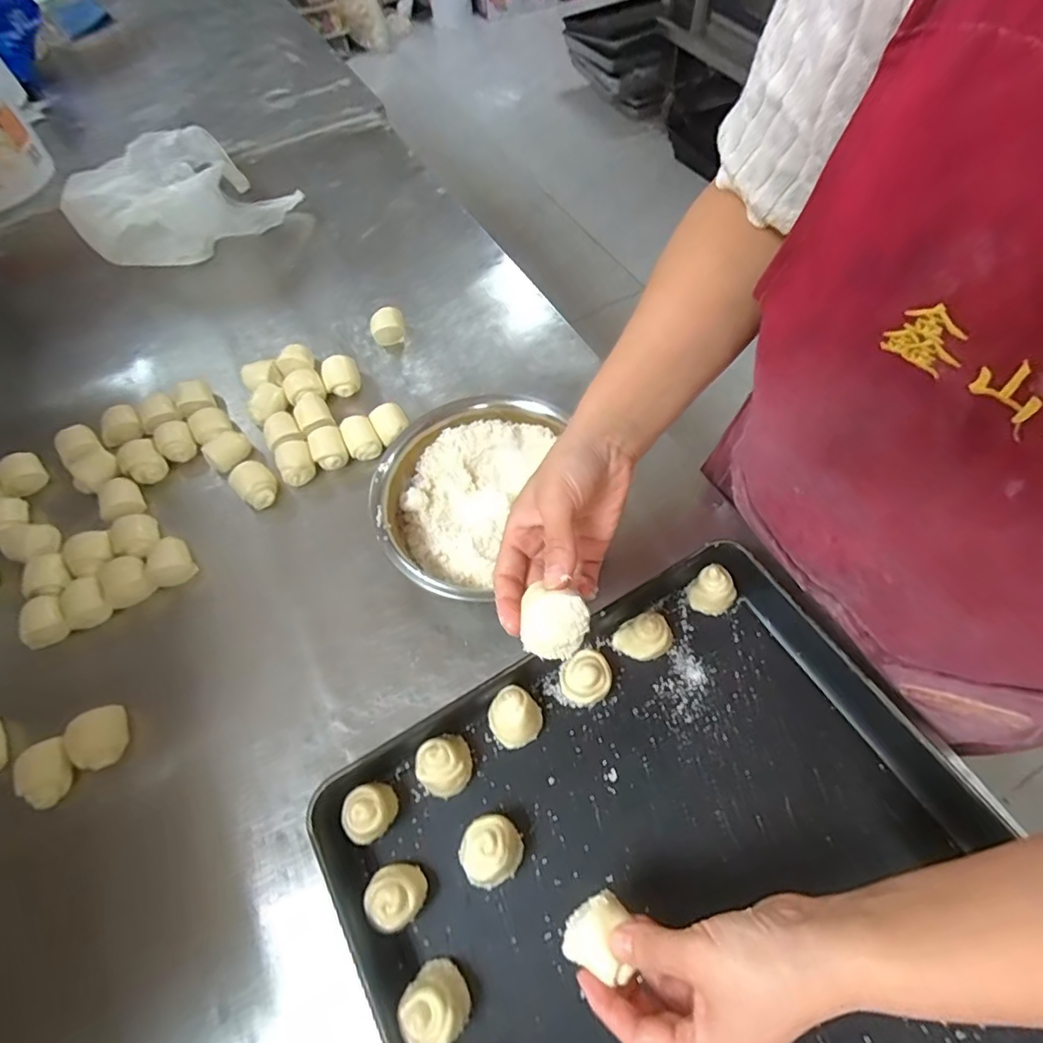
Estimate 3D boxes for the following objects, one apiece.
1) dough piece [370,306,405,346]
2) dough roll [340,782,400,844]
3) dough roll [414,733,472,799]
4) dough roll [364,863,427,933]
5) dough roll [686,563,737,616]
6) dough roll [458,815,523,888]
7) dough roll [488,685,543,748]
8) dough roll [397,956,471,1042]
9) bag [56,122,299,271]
[{"bbox_3d":[-0.163,-0.239,0.681,0.040,0.031,0.039,-16,60,-6],"label":"dough piece"},{"bbox_3d":[-0.108,0.213,0.413,0.039,0.033,0.036,-2,60,3],"label":"dough roll"},{"bbox_3d":[-0.058,0.184,0.426,0.040,0.035,0.041,-2,60,3],"label":"dough roll"},{"bbox_3d":[-0.085,0.256,0.385,0.041,0.032,0.036,-27,62,-12],"label":"dough roll"},{"bbox_3d":[0.164,0.058,0.481,0.036,0.037,0.031,30,66,19],"label":"dough roll"},{"bbox_3d":[-0.021,0.231,0.395,0.042,0.036,0.040,-2,60,3],"label":"dough roll"},{"bbox_3d":[-0.006,0.153,0.439,0.039,0.035,0.038,-2,60,3],"label":"dough roll"},{"bbox_3d":[-0.054,0.304,0.353,0.039,0.036,0.039,-39,65,-17],"label":"dough roll"},{"bbox_3d":[-0.461,-0.445,0.776,0.188,0.111,0.232,20,63,15],"label":"bag"}]

